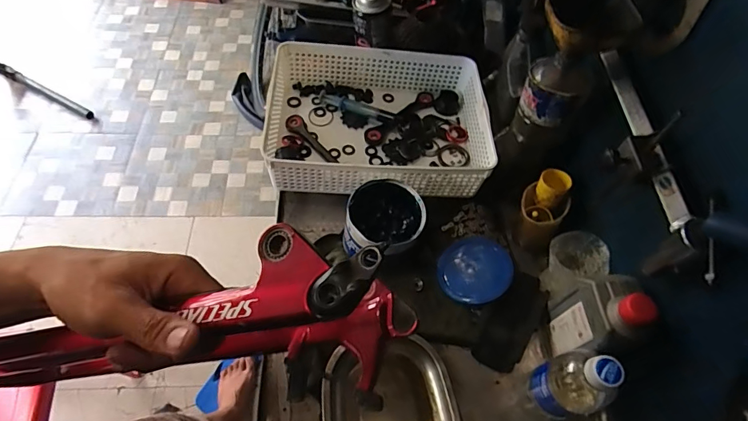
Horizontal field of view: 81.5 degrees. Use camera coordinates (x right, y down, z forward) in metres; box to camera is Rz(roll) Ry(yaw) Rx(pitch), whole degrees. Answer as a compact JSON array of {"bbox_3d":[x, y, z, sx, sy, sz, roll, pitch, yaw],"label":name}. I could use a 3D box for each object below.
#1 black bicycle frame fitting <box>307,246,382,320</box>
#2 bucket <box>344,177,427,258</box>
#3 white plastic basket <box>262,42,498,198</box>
[{"bbox_3d":[-0.015,0.042,0.252,0.051,0.013,0.024,-45,69,-6],"label":"black bicycle frame fitting"},{"bbox_3d":[0.016,0.021,0.607,0.101,0.096,0.091,32,62,15],"label":"bucket"},{"bbox_3d":[0.009,-0.139,0.683,0.330,0.084,0.249,0,59,-4],"label":"white plastic basket"}]

